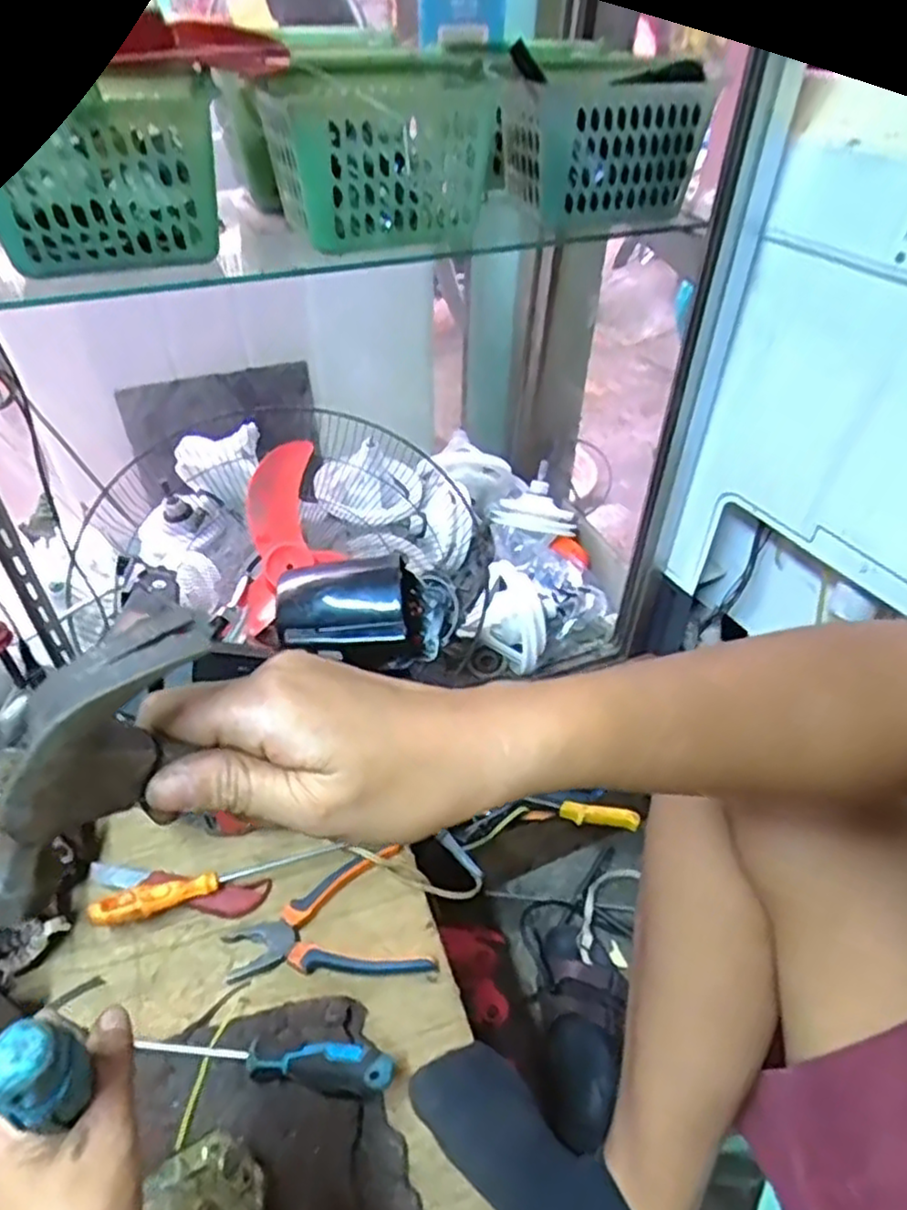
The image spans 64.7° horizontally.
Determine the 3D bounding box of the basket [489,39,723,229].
[{"bbox_3d":[0.138,-0.458,0.704,0.185,0.125,0.116,-1,43,-3],"label":"basket"}]

